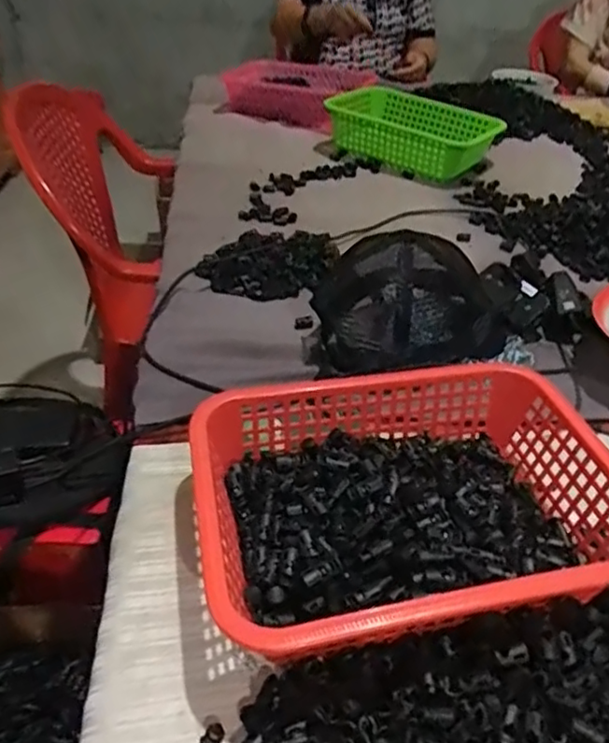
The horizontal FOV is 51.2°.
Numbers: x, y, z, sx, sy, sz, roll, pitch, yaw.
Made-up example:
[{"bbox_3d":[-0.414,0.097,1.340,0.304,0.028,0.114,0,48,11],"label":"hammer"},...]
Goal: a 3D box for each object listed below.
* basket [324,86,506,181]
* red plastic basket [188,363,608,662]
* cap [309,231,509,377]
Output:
[{"bbox_3d":[0.206,-0.458,1.215,0.315,0.083,0.215,28,44,28],"label":"basket"},{"bbox_3d":[0.077,0.102,0.481,0.299,0.086,0.217,-5,39,-11],"label":"red plastic basket"},{"bbox_3d":[0.120,-0.080,0.689,0.230,0.118,0.139,-11,41,-19],"label":"cap"}]

